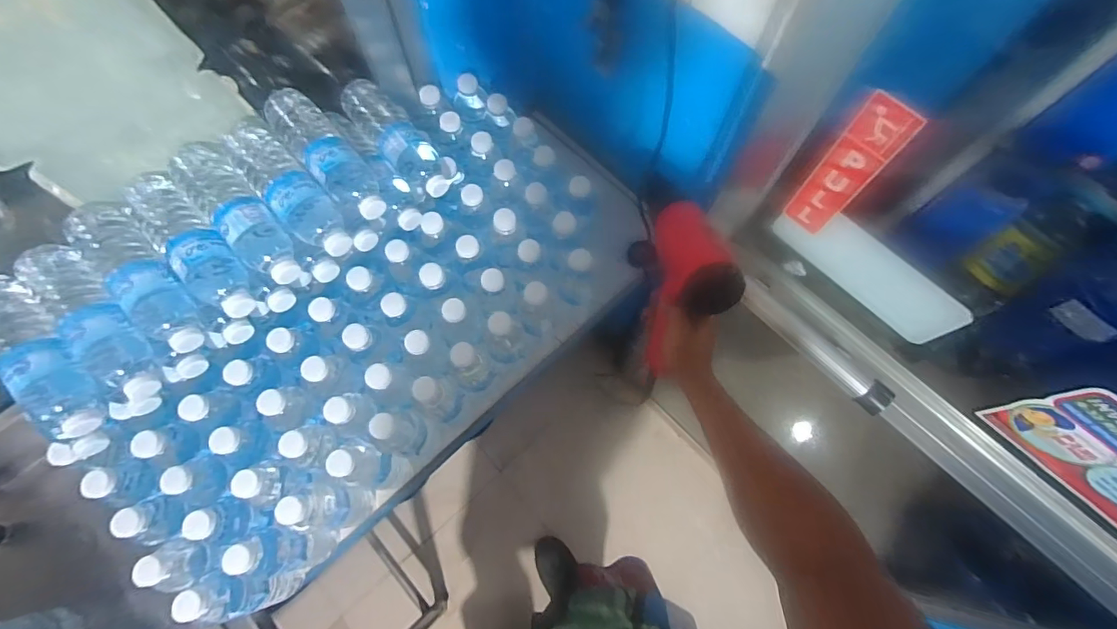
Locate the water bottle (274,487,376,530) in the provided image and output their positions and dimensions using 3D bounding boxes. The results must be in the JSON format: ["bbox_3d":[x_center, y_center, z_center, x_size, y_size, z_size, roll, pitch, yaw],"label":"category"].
[{"bbox_3d":[-0.305,0.259,0.652,0.060,0.197,0.055,-3,70,-2],"label":"water bottle"}]

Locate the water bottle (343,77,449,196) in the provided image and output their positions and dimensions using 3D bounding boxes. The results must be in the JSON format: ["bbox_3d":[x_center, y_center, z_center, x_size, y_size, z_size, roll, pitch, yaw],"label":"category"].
[{"bbox_3d":[-0.225,-0.245,0.701,0.072,0.070,0.214,-36,74,-13],"label":"water bottle"}]

